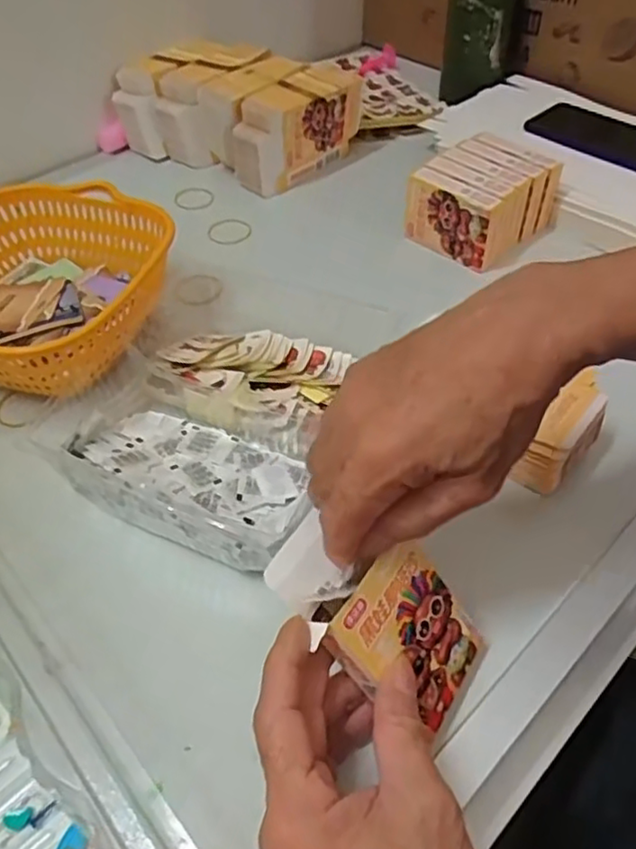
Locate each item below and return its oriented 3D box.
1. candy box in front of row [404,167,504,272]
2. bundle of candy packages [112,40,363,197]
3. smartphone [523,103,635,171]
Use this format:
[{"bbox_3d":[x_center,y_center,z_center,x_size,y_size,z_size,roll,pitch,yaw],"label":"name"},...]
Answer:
[{"bbox_3d":[0.122,-0.185,0.593,0.103,0.064,0.024,34,58,28],"label":"candy box in front of row"},{"bbox_3d":[-0.094,-0.350,0.732,0.239,0.086,0.149,28,55,24],"label":"bundle of candy packages"},{"bbox_3d":[0.301,-0.304,0.691,0.158,0.011,0.084,34,58,28],"label":"smartphone"}]

